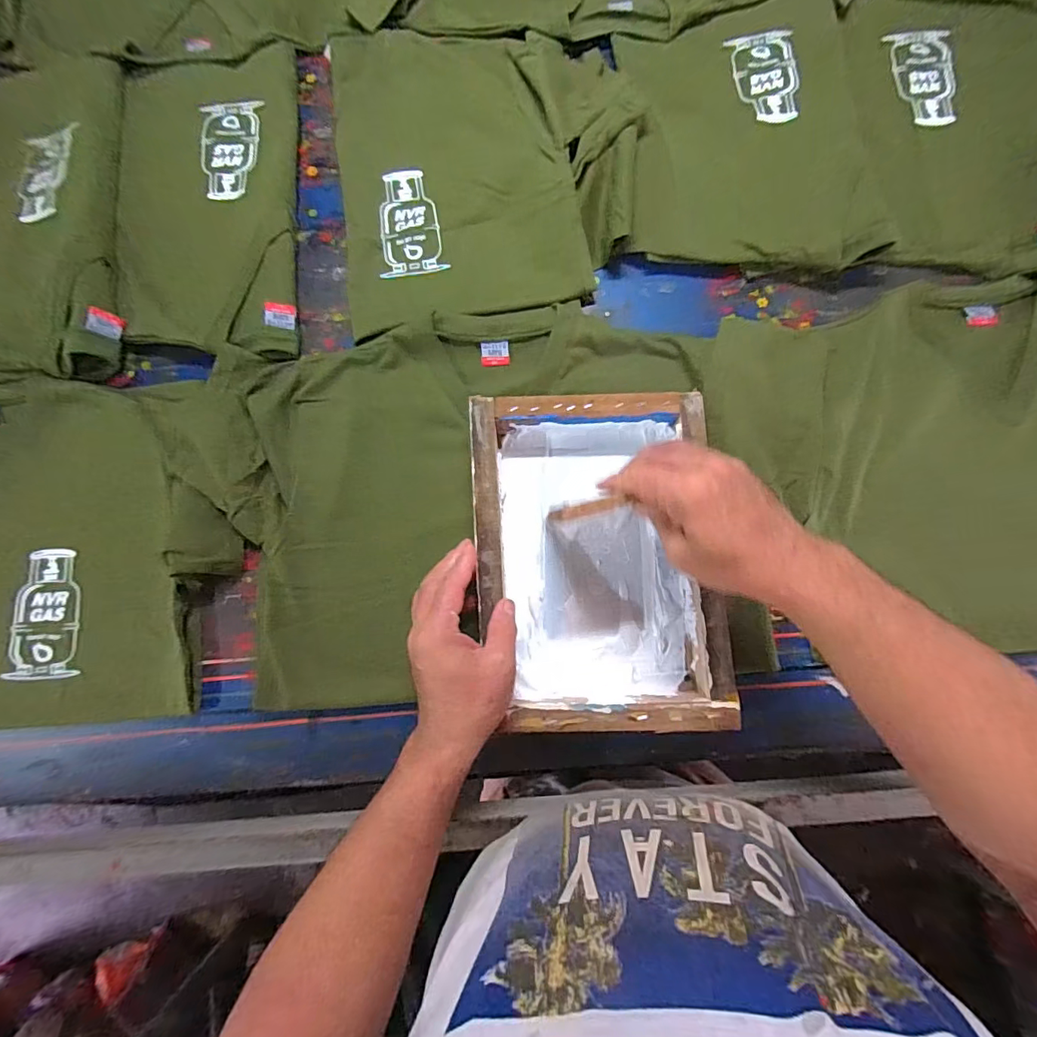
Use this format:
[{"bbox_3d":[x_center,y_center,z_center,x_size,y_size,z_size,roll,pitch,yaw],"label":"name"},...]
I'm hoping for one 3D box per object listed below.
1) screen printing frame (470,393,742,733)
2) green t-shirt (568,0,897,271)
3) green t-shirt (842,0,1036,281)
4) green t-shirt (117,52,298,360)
[{"bbox_3d":[0.071,0.036,0.473,0.215,0.048,0.302,-4,81,0],"label":"screen printing frame"},{"bbox_3d":[0.227,-0.446,0.541,0.319,0.036,0.354,4,81,1],"label":"green t-shirt"},{"bbox_3d":[0.528,-0.430,0.553,0.330,0.031,0.369,6,78,1],"label":"green t-shirt"},{"bbox_3d":[-0.344,-0.351,0.549,0.191,0.017,0.360,-4,81,0],"label":"green t-shirt"}]

